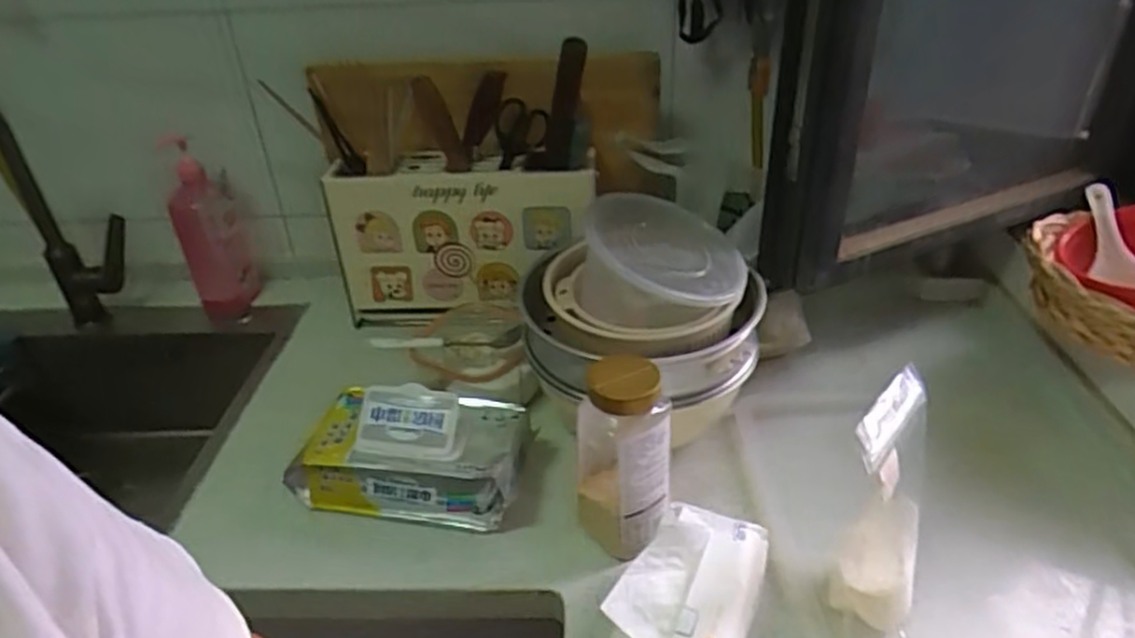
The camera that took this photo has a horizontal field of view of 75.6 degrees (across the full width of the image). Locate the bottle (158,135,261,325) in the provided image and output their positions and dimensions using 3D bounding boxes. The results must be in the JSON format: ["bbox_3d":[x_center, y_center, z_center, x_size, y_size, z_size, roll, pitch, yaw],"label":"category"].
[{"bbox_3d":[-0.526,-0.130,1.079,0.091,0.263,0.074,-19,37,-24],"label":"bottle"}]

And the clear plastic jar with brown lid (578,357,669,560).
[{"bbox_3d":[0.051,0.130,0.684,0.081,0.194,0.083,-2,33,1],"label":"clear plastic jar with brown lid"}]

